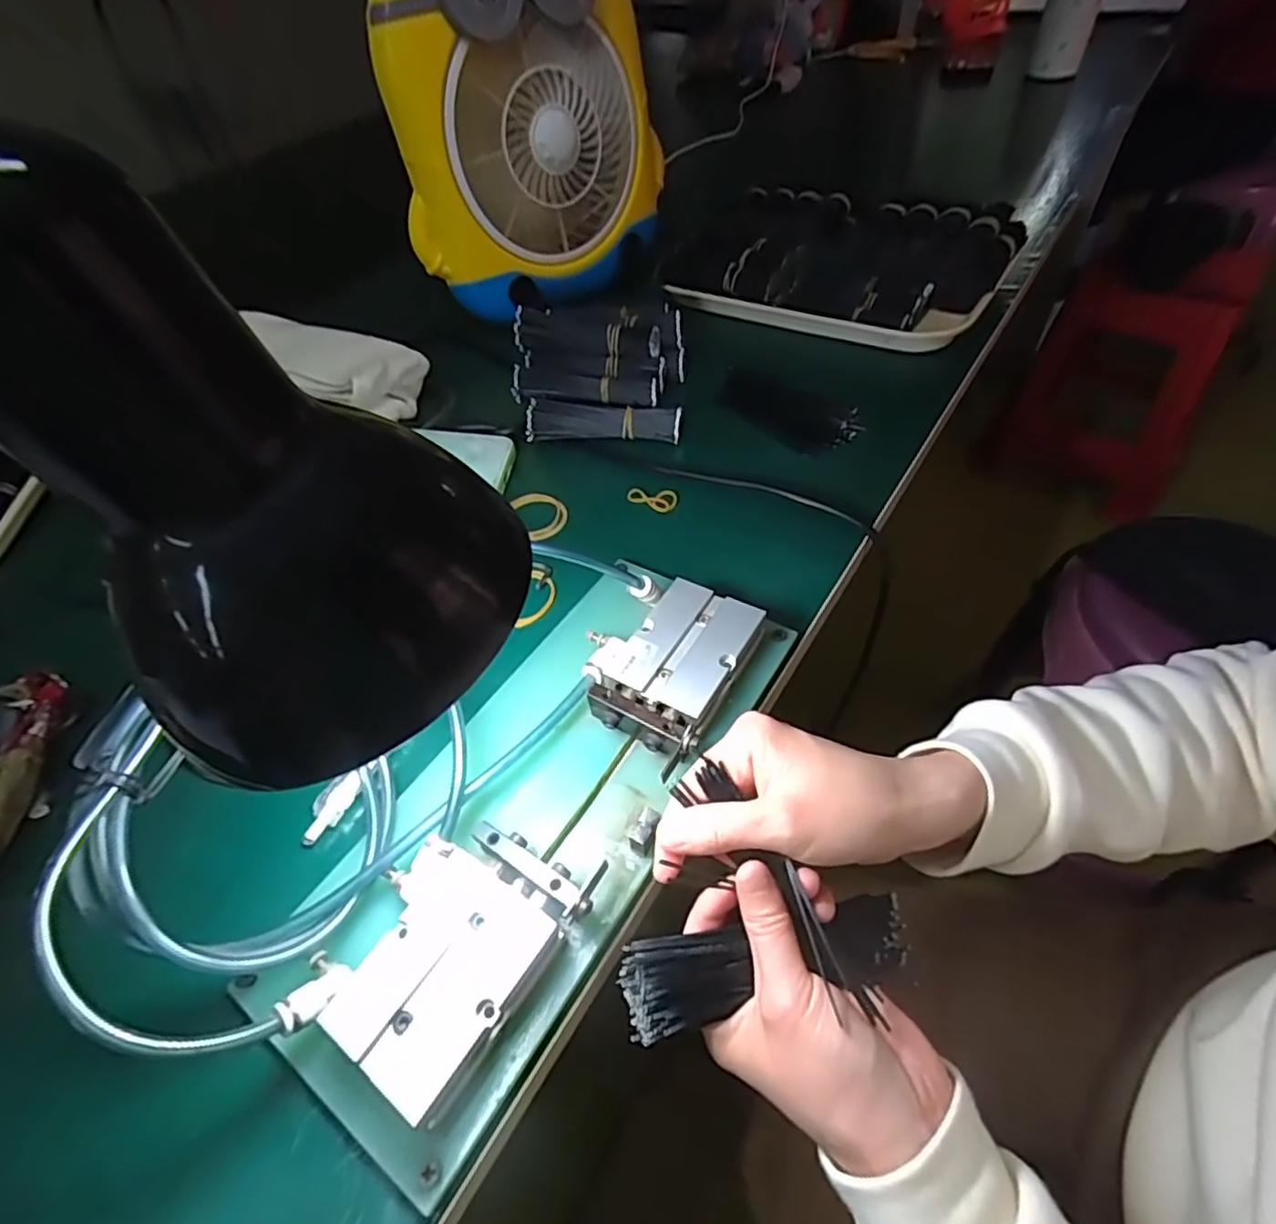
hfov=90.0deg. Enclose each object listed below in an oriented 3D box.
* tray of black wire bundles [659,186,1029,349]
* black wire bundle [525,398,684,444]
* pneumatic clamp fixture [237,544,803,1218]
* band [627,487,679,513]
[{"bbox_3d":[0.169,-0.323,0.593,0.299,0.065,0.176,21,55,20],"label":"tray of black wire bundles"},{"bbox_3d":[-0.026,-0.144,0.483,0.116,0.025,0.020,2,51,5],"label":"black wire bundle"},{"bbox_3d":[-0.044,0.080,0.297,0.121,0.034,0.264,25,56,22],"label":"pneumatic clamp fixture"},{"bbox_3d":[0.010,-0.079,0.440,0.036,0.004,0.016,14,53,15],"label":"band"}]

